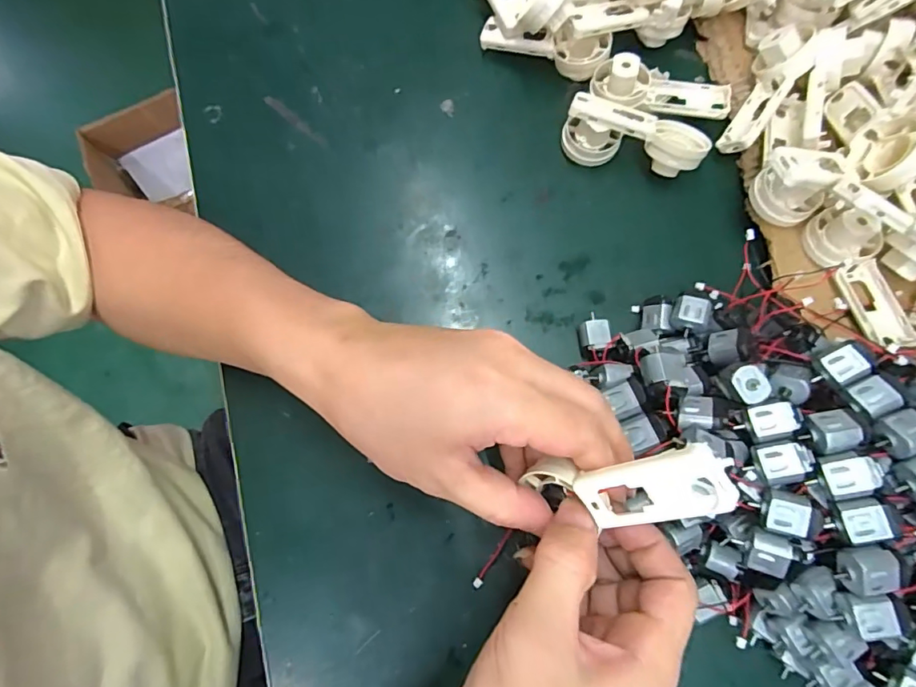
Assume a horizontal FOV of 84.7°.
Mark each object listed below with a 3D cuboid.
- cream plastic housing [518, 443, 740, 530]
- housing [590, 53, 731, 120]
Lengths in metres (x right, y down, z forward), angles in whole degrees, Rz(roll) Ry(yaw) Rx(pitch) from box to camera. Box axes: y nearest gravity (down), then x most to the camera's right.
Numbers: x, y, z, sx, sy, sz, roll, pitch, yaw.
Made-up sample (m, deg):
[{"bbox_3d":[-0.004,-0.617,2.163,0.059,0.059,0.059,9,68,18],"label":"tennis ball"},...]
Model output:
[{"bbox_3d":[0.062,0.057,0.197,0.015,0.084,0.026,11,69,-40],"label":"cream plastic housing"},{"bbox_3d":[0.141,-0.179,0.345,0.093,0.026,0.037,7,74,2],"label":"housing"}]

